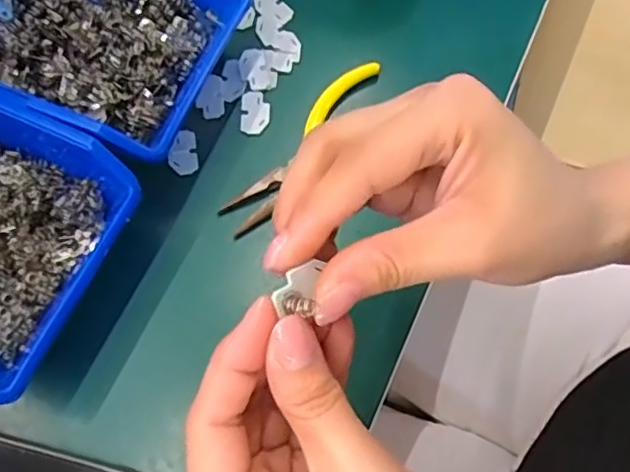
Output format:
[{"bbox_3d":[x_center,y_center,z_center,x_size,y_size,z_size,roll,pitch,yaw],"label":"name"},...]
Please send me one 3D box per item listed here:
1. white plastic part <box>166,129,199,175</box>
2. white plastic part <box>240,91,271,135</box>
[{"bbox_3d":[-0.073,-0.046,0.340,0.016,0.004,0.026,-8,71,-3],"label":"white plastic part"},{"bbox_3d":[-0.034,-0.070,0.347,0.016,0.004,0.026,1,70,0],"label":"white plastic part"}]

